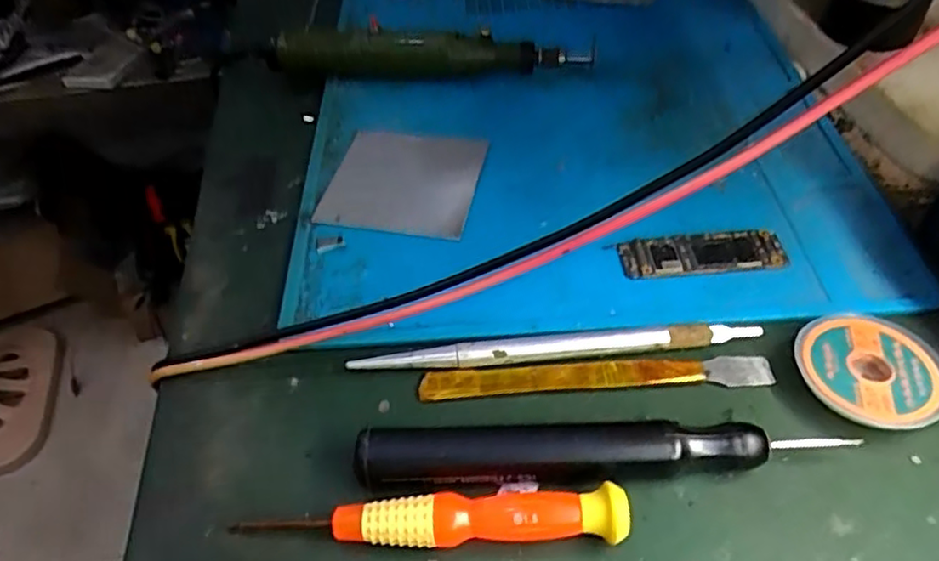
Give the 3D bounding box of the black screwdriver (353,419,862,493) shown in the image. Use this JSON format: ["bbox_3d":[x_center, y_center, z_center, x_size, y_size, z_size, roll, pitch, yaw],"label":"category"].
[{"bbox_3d":[0.038,0.054,0.203,0.143,0.013,0.017,-3,47,1],"label":"black screwdriver"}]

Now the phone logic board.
[{"bbox_3d":[0.092,-0.011,0.260,0.063,0.004,0.019,-4,47,0],"label":"phone logic board"}]

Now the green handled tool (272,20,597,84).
[{"bbox_3d":[-0.023,-0.117,0.344,0.169,0.031,0.024,3,47,7],"label":"green handled tool"}]

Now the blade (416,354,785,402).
[{"bbox_3d":[0.043,0.033,0.229,0.120,0.004,0.011,-3,47,1],"label":"blade"}]

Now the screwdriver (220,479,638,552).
[{"bbox_3d":[-0.011,0.071,0.193,0.112,0.014,0.013,-2,47,2],"label":"screwdriver"}]

